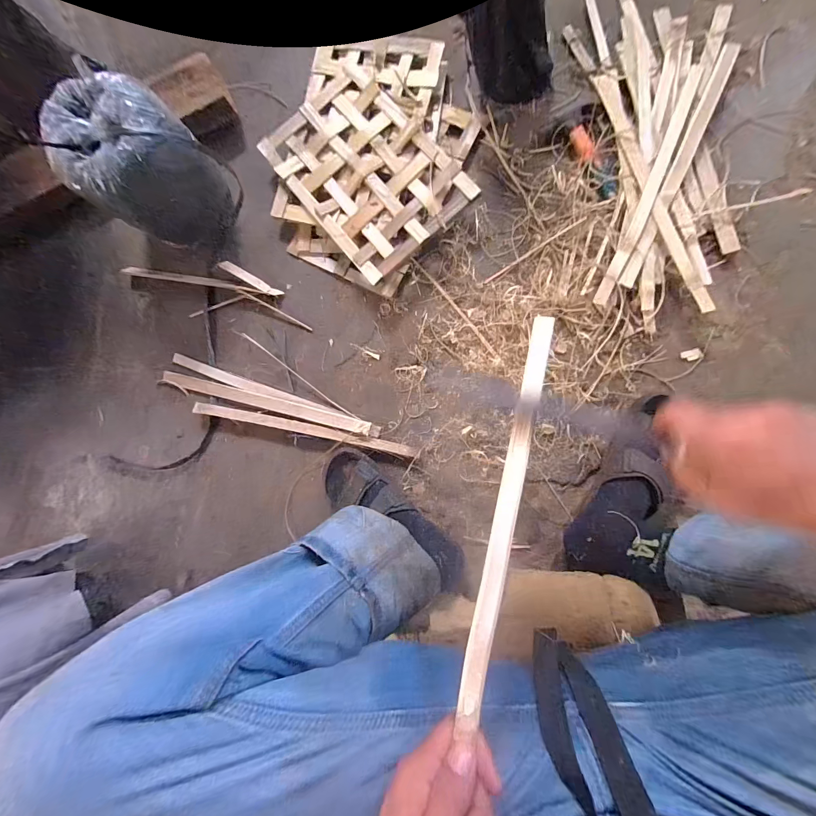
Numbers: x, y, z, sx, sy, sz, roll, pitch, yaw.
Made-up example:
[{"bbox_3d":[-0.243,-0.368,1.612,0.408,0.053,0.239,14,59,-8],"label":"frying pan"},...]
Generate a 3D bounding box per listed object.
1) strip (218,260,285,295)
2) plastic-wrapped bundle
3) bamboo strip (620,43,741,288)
[{"bbox_3d":[-0.287,-0.235,0.631,0.121,0.005,0.019,28,70,-3],"label":"strip"},{"bbox_3d":[-0.410,-0.379,0.560,0.185,0.175,0.171,0,88,7],"label":"plastic-wrapped bundle"},{"bbox_3d":[0.424,-0.378,0.538,0.027,0.006,0.419,24,89,5],"label":"bamboo strip"}]

